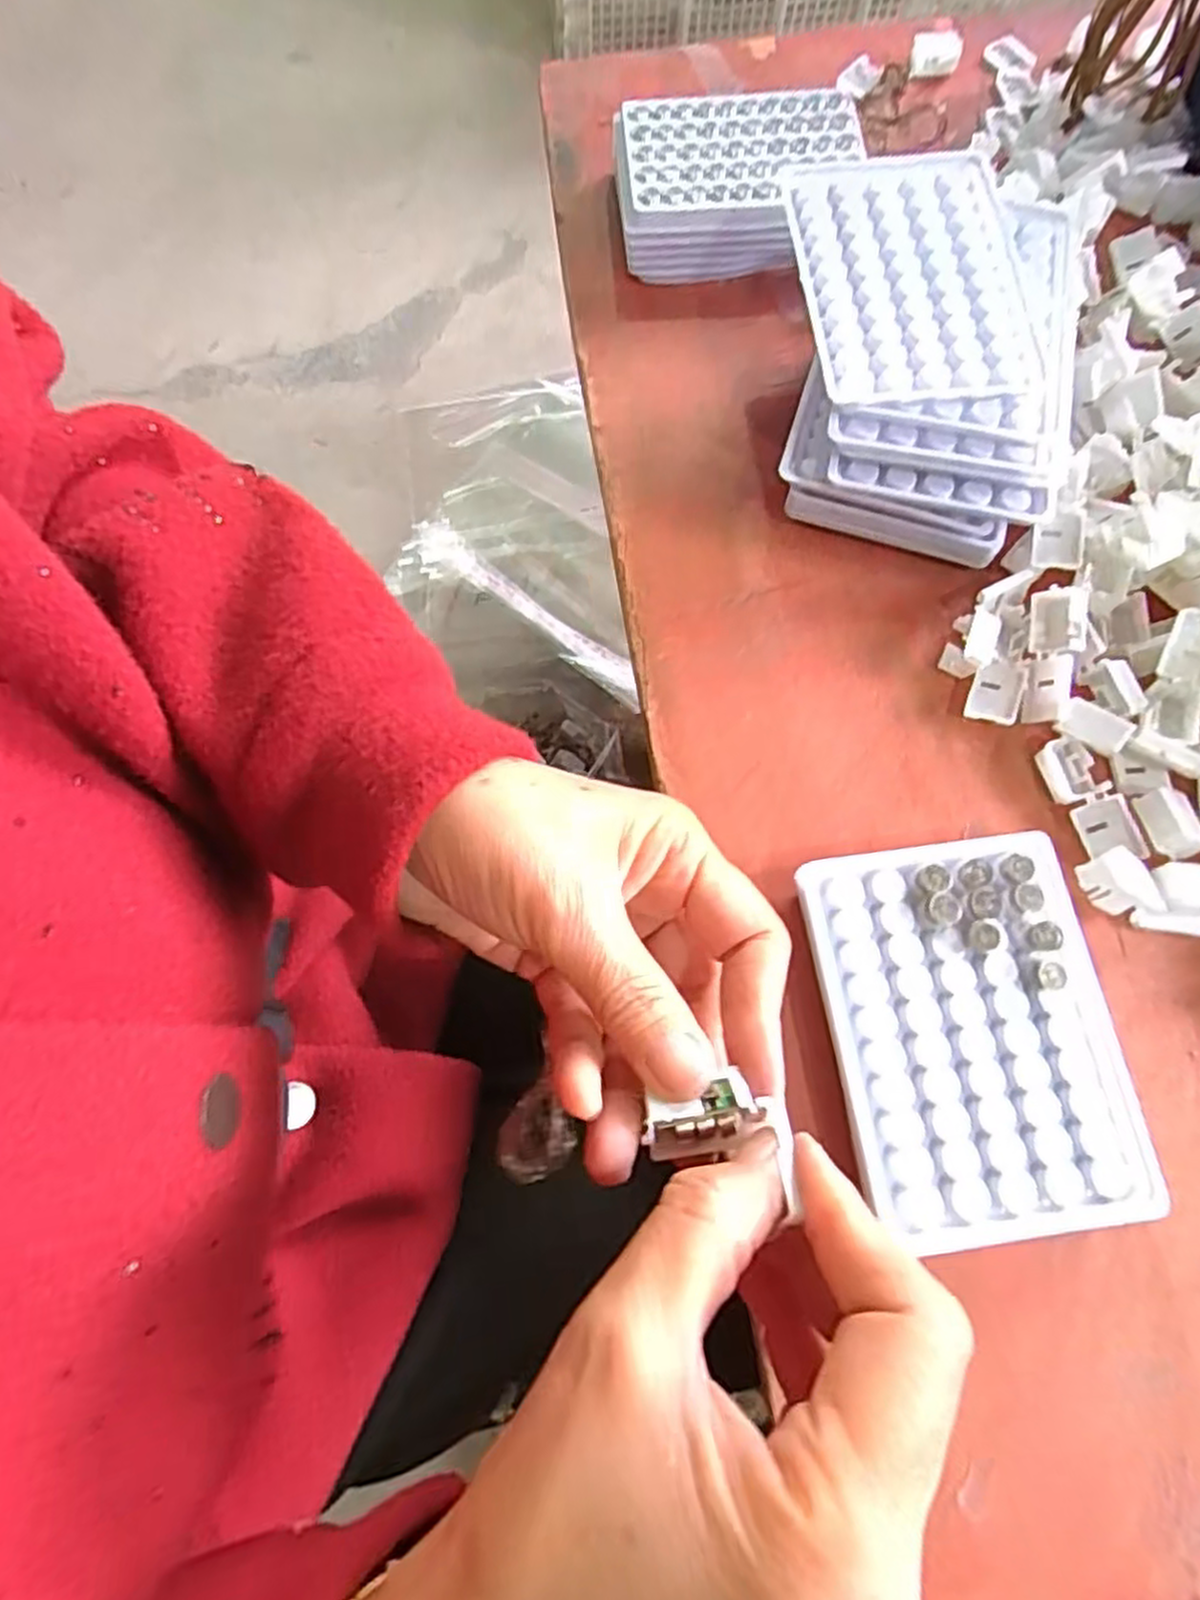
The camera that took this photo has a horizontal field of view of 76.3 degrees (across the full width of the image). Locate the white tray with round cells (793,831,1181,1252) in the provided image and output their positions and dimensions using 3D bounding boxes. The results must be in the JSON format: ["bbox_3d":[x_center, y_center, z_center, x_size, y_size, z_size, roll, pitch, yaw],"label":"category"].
[{"bbox_3d":[0.129,0.082,0.273,0.093,0.025,0.129,-8,72,-2],"label":"white tray with round cells"}]

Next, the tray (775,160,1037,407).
[{"bbox_3d":[0.135,-0.224,0.326,0.094,0.013,0.126,-6,72,-1],"label":"tray"}]

